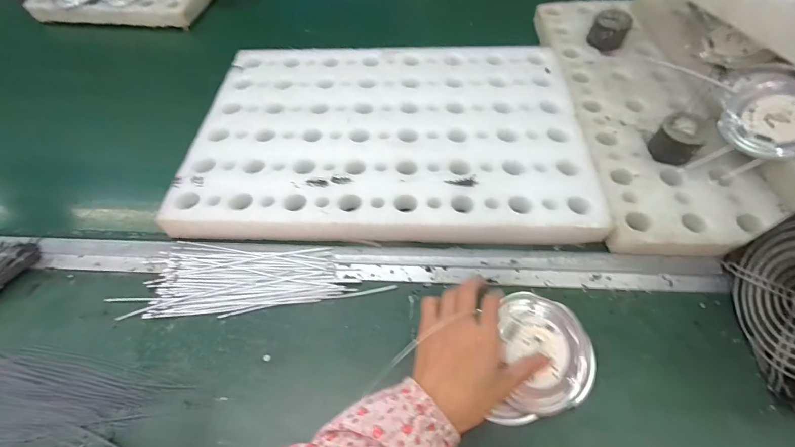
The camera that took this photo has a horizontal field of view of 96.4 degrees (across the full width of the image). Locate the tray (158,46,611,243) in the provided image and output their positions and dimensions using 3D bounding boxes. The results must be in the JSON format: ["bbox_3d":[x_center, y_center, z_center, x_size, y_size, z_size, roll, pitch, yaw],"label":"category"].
[{"bbox_3d":[-0.018,-0.152,0.516,0.534,0.030,0.385,-1,56,3],"label":"tray"}]

